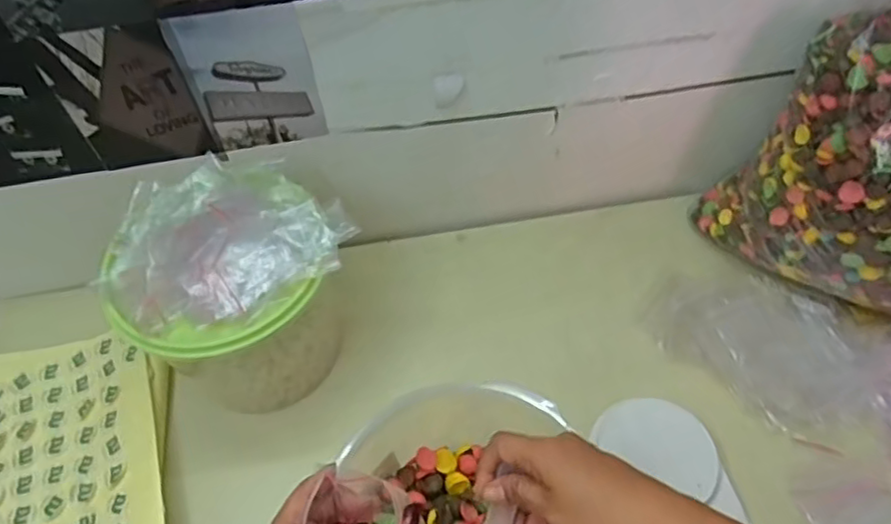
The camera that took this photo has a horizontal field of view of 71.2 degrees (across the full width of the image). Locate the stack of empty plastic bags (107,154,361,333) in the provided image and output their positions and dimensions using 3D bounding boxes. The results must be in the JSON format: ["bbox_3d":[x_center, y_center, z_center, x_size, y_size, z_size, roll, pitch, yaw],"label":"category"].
[{"bbox_3d":[-0.208,-0.026,0.576,0.214,0.038,0.178,-27,58,-16],"label":"stack of empty plastic bags"}]

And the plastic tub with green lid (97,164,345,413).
[{"bbox_3d":[-0.207,0.032,0.643,0.209,0.212,0.184,-25,57,-15],"label":"plastic tub with green lid"}]

